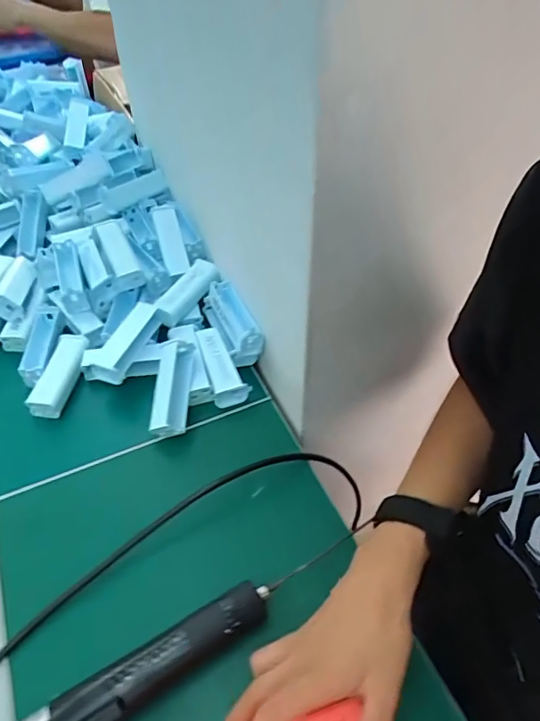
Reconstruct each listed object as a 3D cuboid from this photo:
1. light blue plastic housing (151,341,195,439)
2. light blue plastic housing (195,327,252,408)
[{"bbox_3d":[-0.102,0.028,0.530,0.037,0.021,0.099,2,62,3],"label":"light blue plastic housing"},{"bbox_3d":[-0.057,0.003,0.571,0.037,0.029,0.096,-18,63,-15],"label":"light blue plastic housing"}]

